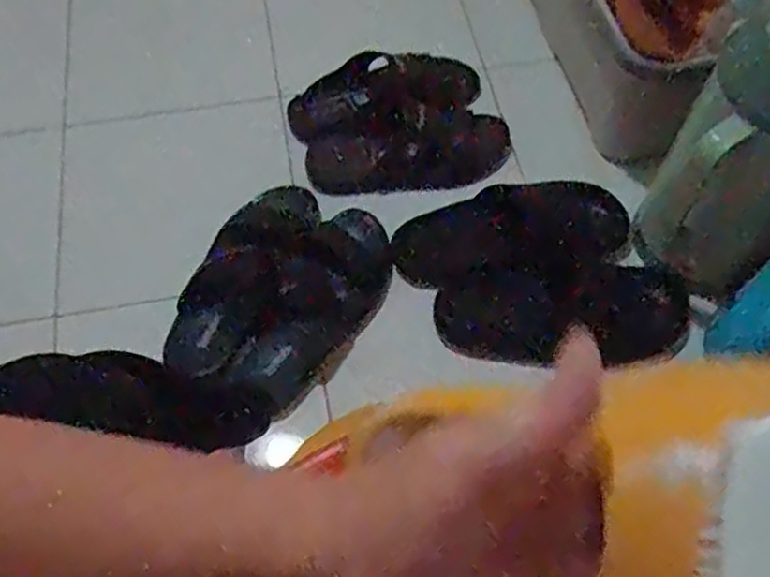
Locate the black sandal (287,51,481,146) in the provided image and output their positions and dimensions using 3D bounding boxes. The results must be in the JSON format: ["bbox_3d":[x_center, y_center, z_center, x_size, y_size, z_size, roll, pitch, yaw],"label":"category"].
[{"bbox_3d":[-0.002,-0.271,1.001,0.269,0.048,0.098,-14,62,-7],"label":"black sandal"}]

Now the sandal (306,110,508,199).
[{"bbox_3d":[0.035,-0.188,0.984,0.280,0.044,0.117,-10,62,-5],"label":"sandal"}]

